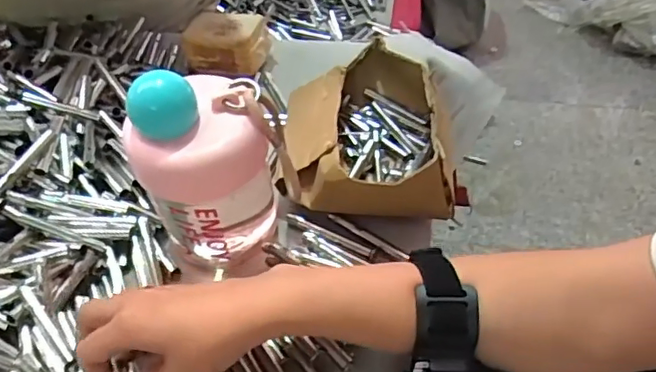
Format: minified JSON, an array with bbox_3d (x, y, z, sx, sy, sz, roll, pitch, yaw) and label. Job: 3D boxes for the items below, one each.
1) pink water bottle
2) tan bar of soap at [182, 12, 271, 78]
[{"bbox_3d":[-0.083,-0.009,0.411,0.087,0.157,0.080,-12,49,-9],"label":"pink water bottle"},{"bbox_3d":[-0.103,-0.147,0.594,0.083,0.043,0.061,16,50,16],"label":"tan bar of soap"}]

